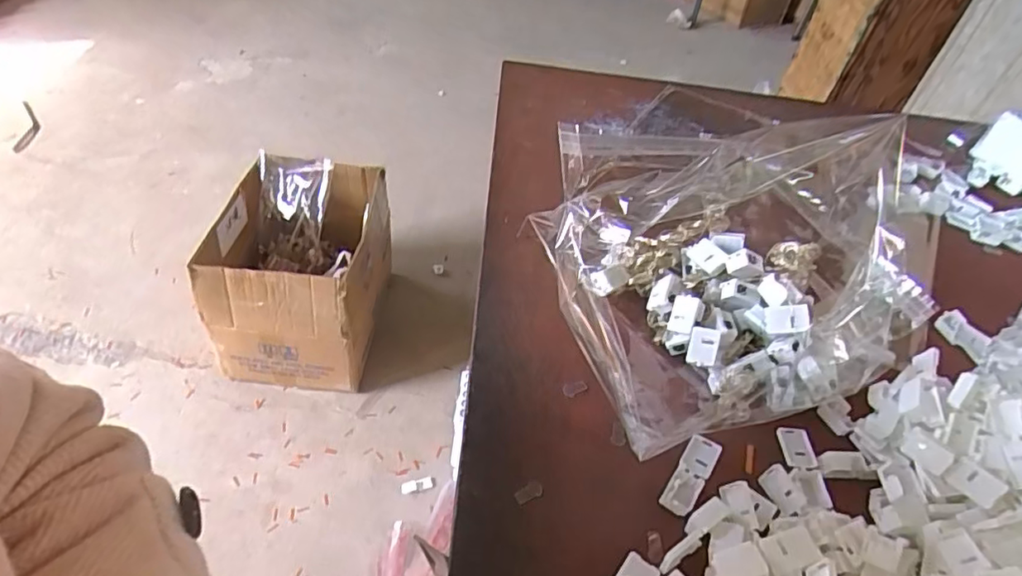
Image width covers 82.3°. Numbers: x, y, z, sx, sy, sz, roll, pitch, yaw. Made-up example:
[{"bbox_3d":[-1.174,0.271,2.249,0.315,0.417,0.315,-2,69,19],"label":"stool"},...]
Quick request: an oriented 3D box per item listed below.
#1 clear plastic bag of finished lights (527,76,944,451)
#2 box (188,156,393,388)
[{"bbox_3d":[0.130,-0.012,0.402,0.217,0.149,0.159,2,45,-5],"label":"clear plastic bag of finished lights"},{"bbox_3d":[-0.430,-0.030,1.222,0.288,0.317,0.370,7,45,-3],"label":"box"}]

